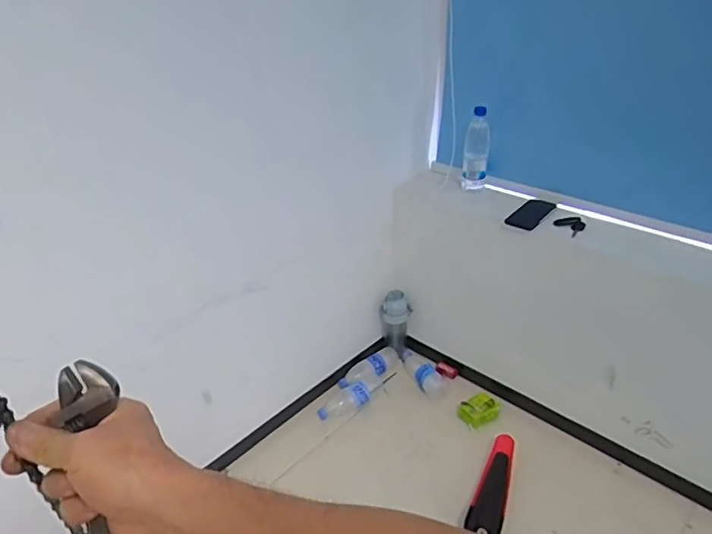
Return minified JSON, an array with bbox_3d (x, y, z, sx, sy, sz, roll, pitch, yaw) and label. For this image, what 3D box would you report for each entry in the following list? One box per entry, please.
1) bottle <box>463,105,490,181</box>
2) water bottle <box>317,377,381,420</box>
[{"bbox_3d":[0.310,-0.311,1.410,0.063,0.186,0.069,2,29,9],"label":"bottle"},{"bbox_3d":[-0.021,0.379,1.610,0.198,0.064,0.065,-27,33,-9],"label":"water bottle"}]

